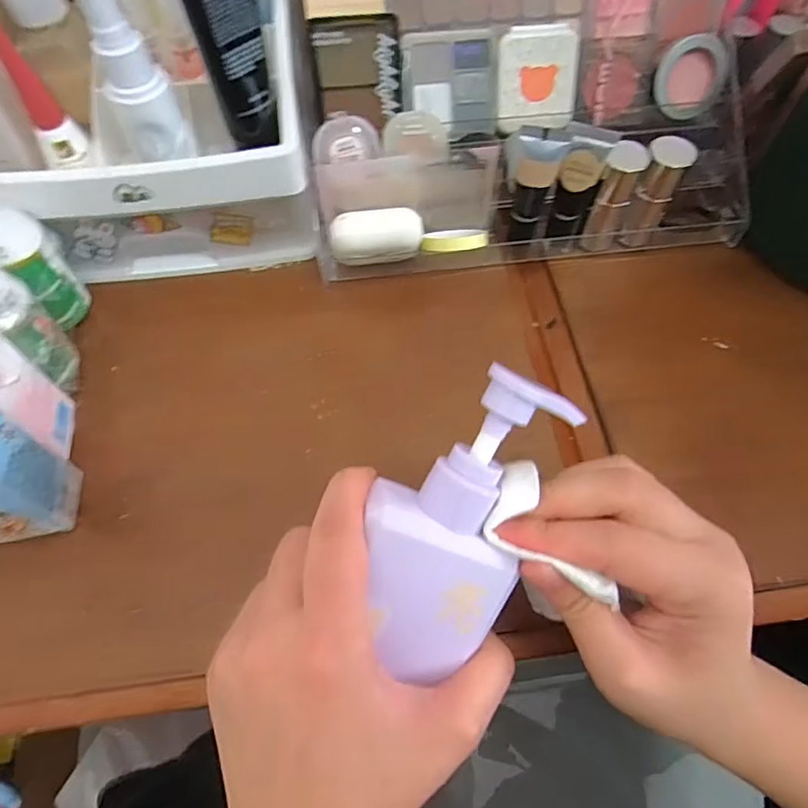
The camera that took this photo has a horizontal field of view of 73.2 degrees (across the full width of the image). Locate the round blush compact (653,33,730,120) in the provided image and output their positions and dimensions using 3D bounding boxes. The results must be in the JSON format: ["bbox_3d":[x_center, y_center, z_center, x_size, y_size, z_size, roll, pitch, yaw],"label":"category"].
[{"bbox_3d":[0.189,-0.215,0.359,0.046,0.045,0.009,17,26,-12],"label":"round blush compact"}]

